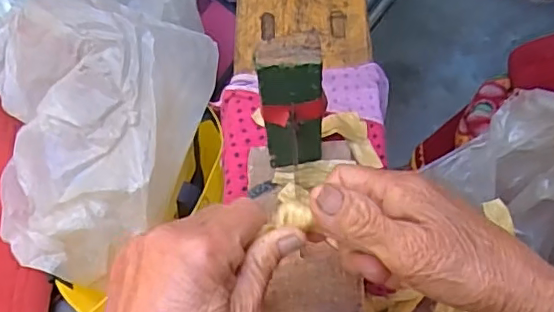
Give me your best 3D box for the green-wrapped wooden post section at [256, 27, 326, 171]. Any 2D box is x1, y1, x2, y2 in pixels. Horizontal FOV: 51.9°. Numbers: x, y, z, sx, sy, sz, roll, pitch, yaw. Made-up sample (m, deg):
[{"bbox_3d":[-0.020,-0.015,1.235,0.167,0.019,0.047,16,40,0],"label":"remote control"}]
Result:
[{"bbox_3d":[0.010,-0.031,0.370,0.040,0.110,0.021,-3,55,0],"label":"green-wrapped wooden post section"}]

